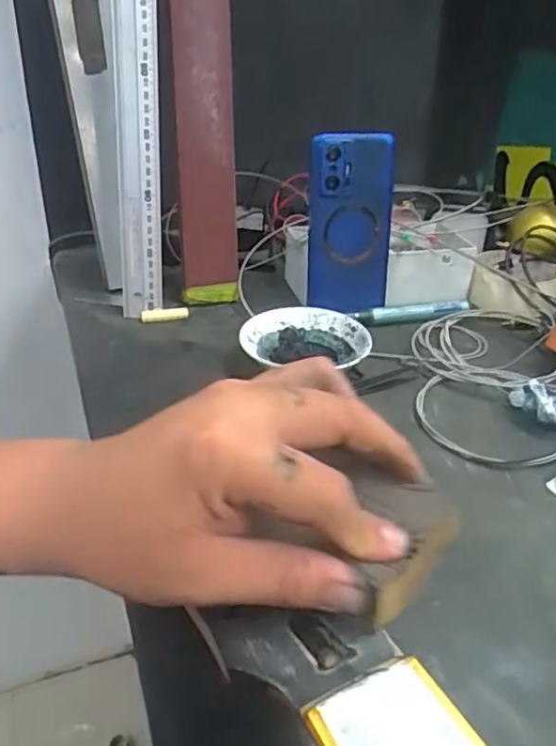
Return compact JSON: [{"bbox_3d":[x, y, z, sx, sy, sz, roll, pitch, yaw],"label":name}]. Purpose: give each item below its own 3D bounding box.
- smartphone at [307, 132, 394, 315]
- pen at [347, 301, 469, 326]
[{"bbox_3d":[0.066,-0.133,0.558,0.076,0.159,0.011,-4,27,-10],"label":"smartphone"},{"bbox_3d":[0.126,-0.056,0.583,0.120,0.013,0.017,-4,31,-10],"label":"pen"}]

